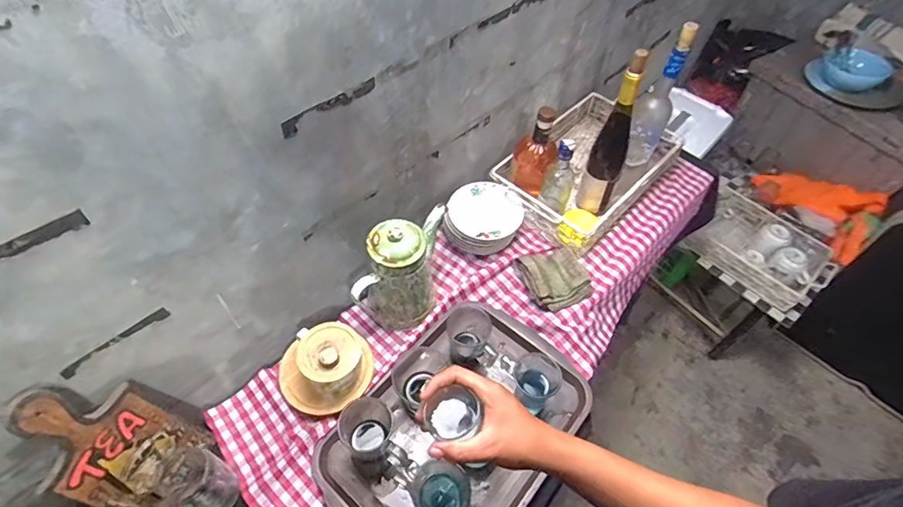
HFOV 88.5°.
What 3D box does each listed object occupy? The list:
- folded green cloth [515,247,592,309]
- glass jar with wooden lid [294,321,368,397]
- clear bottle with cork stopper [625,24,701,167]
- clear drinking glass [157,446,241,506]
[{"bbox_3d":[0.202,0.046,0.901,0.117,0.031,0.126,-17,56,-15],"label":"folded green cloth"},{"bbox_3d":[-0.195,0.176,0.757,0.099,0.089,0.097,1,53,-2],"label":"glass jar with wooden lid"},{"bbox_3d":[0.396,-0.278,0.909,0.069,0.315,0.075,27,56,16],"label":"clear bottle with cork stopper"},{"bbox_3d":[-0.364,0.324,0.661,0.089,0.118,0.074,32,58,20],"label":"clear drinking glass"}]

